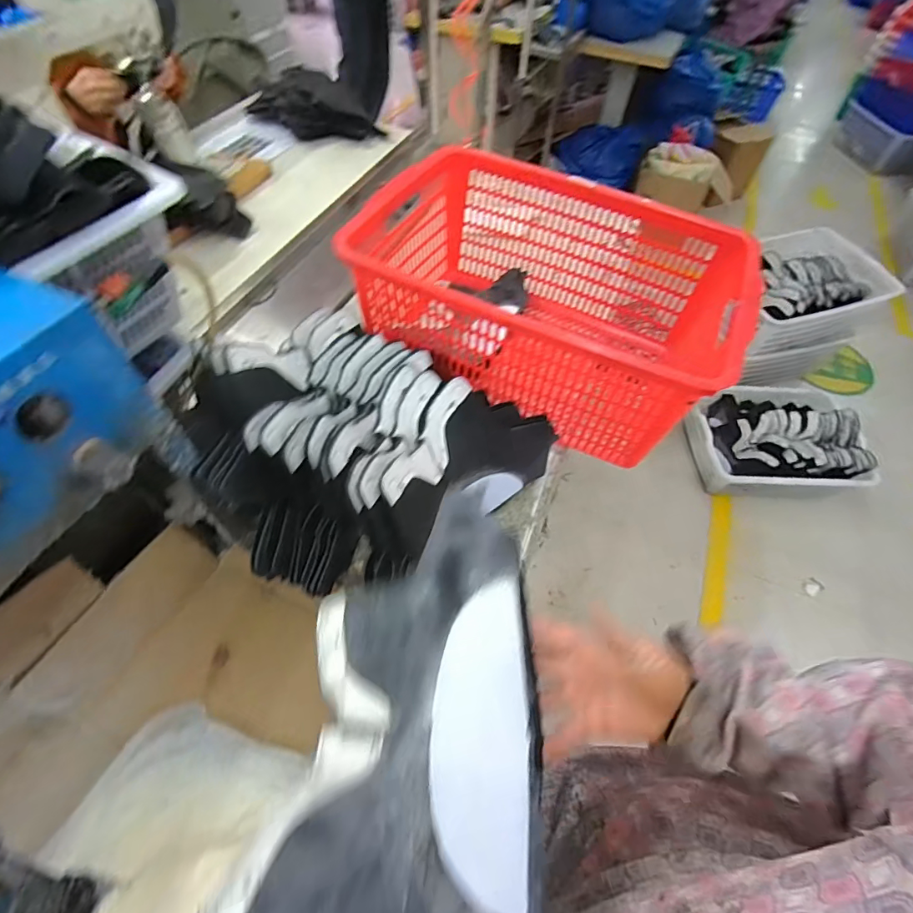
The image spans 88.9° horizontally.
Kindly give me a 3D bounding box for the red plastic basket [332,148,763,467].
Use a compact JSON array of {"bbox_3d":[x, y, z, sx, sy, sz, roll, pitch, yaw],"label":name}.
[{"bbox_3d":[0.148,-0.262,0.792,0.563,0.228,0.394,23,58,12],"label":"red plastic basket"}]

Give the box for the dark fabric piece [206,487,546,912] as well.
[{"bbox_3d":[-0.042,0.207,0.328,0.186,0.101,0.316,5,56,0],"label":"dark fabric piece"}]

